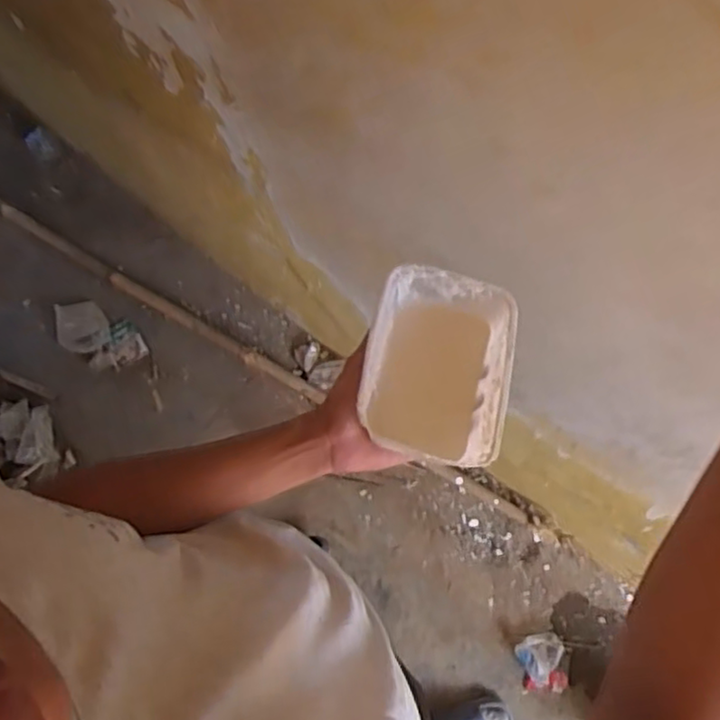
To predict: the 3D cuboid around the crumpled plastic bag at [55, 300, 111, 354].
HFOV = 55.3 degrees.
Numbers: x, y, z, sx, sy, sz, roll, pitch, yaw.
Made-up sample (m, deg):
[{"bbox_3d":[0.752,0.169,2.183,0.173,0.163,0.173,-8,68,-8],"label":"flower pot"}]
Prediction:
[{"bbox_3d":[-0.723,-0.092,1.764,0.132,0.062,0.153,-26,72,-7],"label":"crumpled plastic bag"}]

